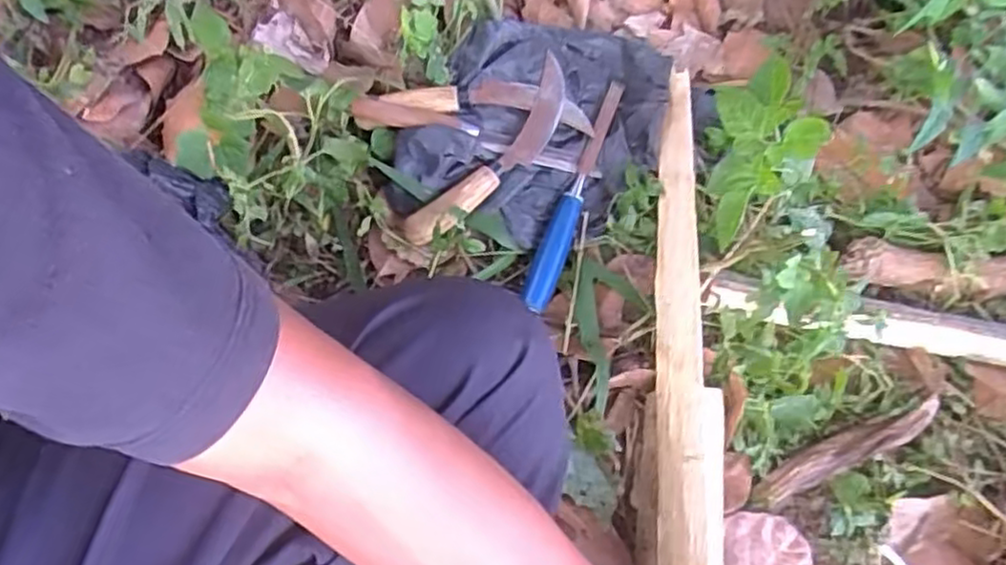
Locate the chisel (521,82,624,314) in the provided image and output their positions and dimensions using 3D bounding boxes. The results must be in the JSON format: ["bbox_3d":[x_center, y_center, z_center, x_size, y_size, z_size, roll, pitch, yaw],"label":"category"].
[{"bbox_3d":[0.063,-0.081,0.624,0.025,0.025,0.219,19,78,8],"label":"chisel"}]

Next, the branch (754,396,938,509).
[{"bbox_3d":[0.264,0.131,0.561,0.160,0.018,0.025,-26,65,-1],"label":"branch"}]

